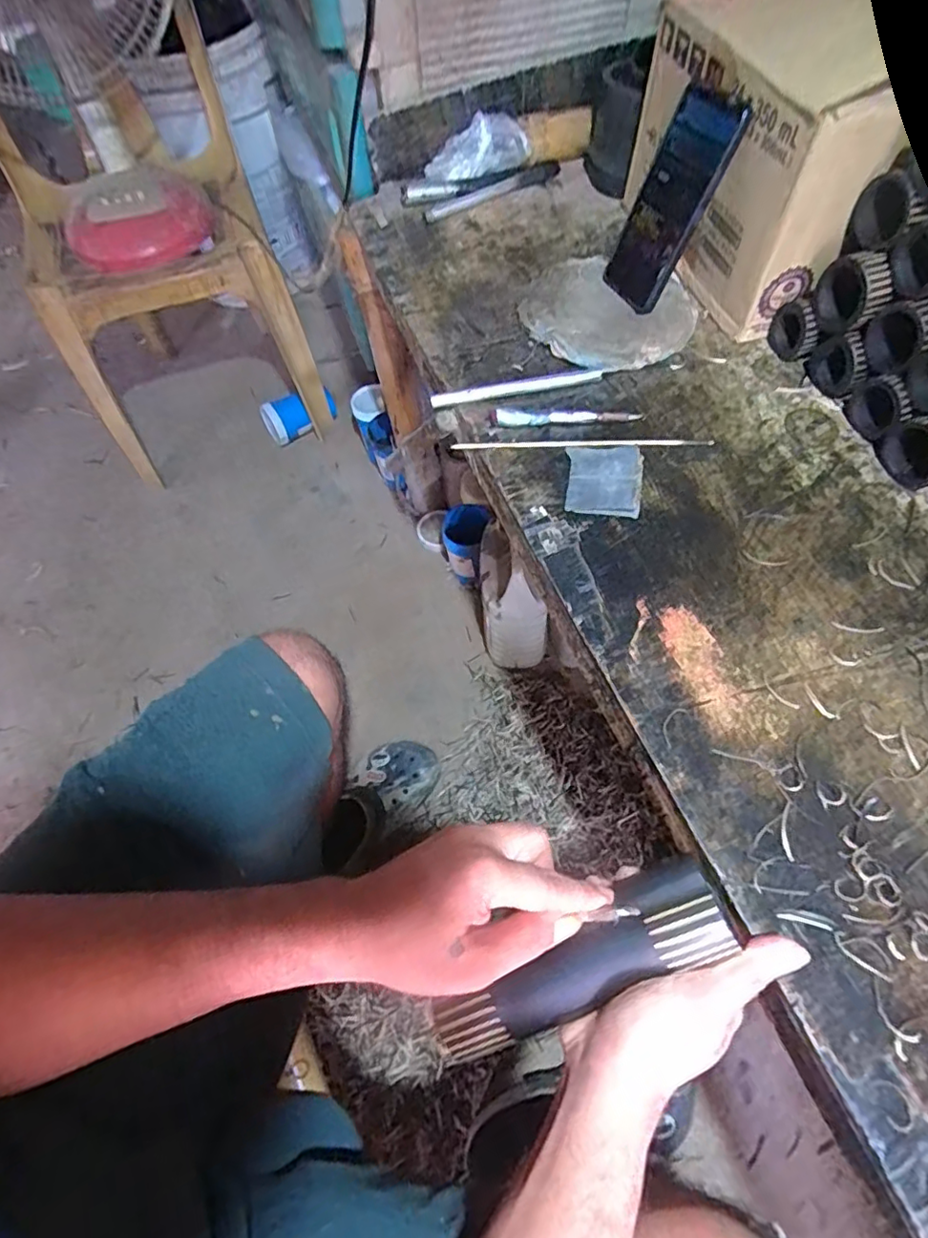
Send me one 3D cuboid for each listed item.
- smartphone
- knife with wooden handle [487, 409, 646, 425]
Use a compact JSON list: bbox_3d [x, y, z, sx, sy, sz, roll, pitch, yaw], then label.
[{"bbox_3d":[0.188,-0.383,0.538,0.016,0.164,0.078,-18,59,-34],"label":"smartphone"},{"bbox_3d":[0.092,-0.185,0.524,0.133,0.013,0.014,-3,62,1],"label":"knife with wooden handle"}]

